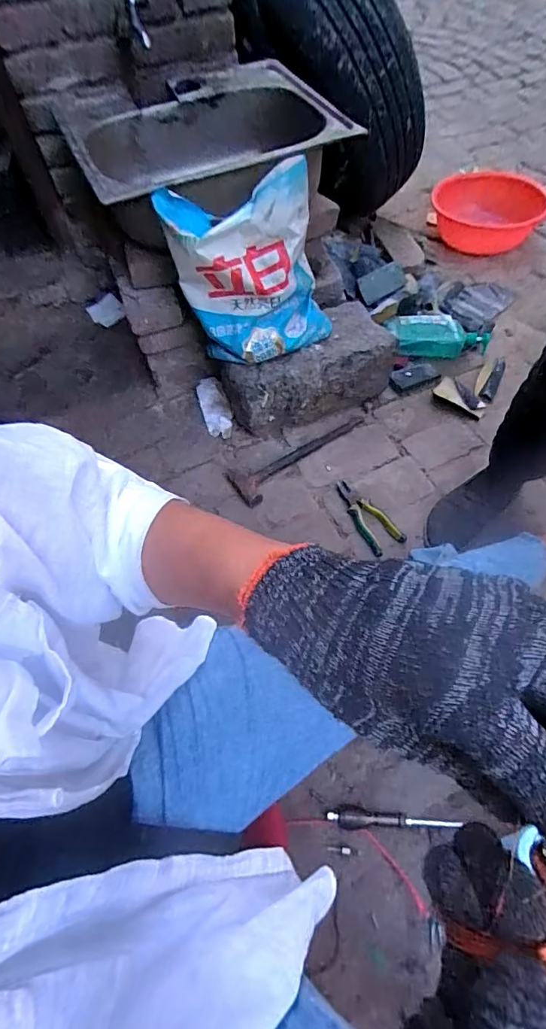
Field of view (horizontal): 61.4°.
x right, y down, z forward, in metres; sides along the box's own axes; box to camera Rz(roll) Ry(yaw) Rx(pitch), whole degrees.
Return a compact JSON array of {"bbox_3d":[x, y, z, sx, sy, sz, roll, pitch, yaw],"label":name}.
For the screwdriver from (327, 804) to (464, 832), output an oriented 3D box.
[{"bbox_3d":[0.183,0.472,0.709,0.192,0.024,0.032,1,59,3],"label":"screwdriver"}]

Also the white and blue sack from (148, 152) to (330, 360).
[{"bbox_3d":[-0.039,-0.468,0.910,0.310,0.293,0.138,-11,59,-2],"label":"white and blue sack"}]

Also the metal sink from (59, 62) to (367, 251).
[{"bbox_3d":[-0.132,-0.779,0.997,0.562,0.136,0.512,-20,60,-8],"label":"metal sink"}]

